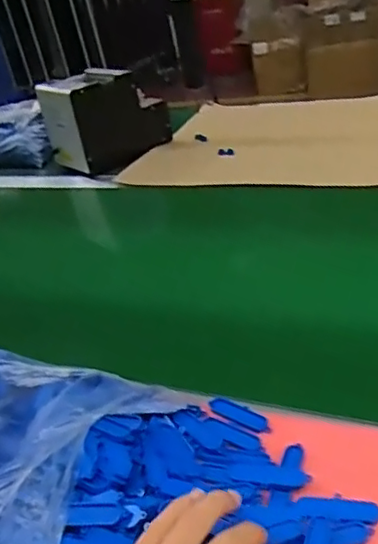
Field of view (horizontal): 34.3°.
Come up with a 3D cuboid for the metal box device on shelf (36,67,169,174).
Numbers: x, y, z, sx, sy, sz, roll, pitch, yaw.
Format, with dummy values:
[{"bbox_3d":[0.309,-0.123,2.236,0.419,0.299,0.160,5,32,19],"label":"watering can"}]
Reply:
[{"bbox_3d":[-0.145,-0.272,1.072,0.185,0.149,0.121,-33,36,-27],"label":"metal box device on shelf"}]

